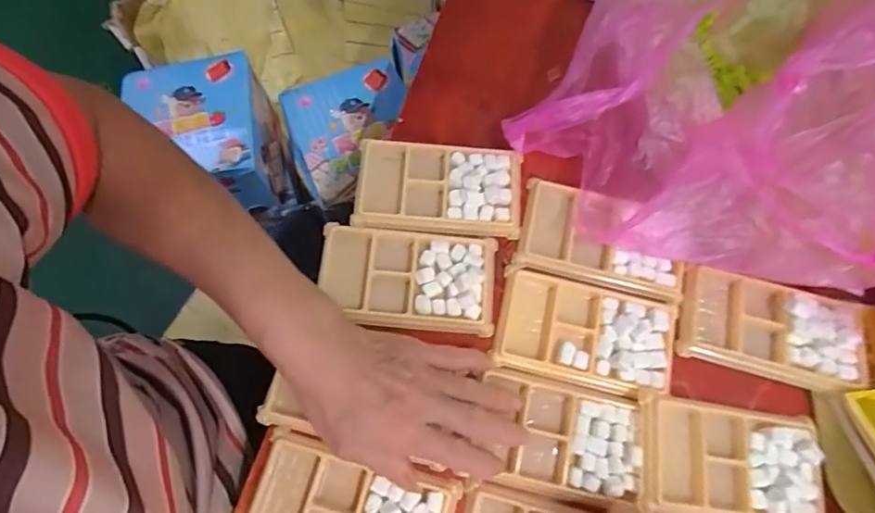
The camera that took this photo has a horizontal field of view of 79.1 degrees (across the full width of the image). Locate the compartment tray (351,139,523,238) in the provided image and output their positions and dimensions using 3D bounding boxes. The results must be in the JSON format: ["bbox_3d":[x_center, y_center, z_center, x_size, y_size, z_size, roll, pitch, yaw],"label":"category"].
[{"bbox_3d":[0.002,-0.057,0.439,0.134,0.012,0.077,4,70,0],"label":"compartment tray"}]

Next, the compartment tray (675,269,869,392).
[{"bbox_3d":[0.258,0.054,0.409,0.131,0.017,0.075,14,71,4],"label":"compartment tray"}]

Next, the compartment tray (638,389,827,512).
[{"bbox_3d":[0.208,0.144,0.370,0.131,0.015,0.080,8,70,2],"label":"compartment tray"}]

